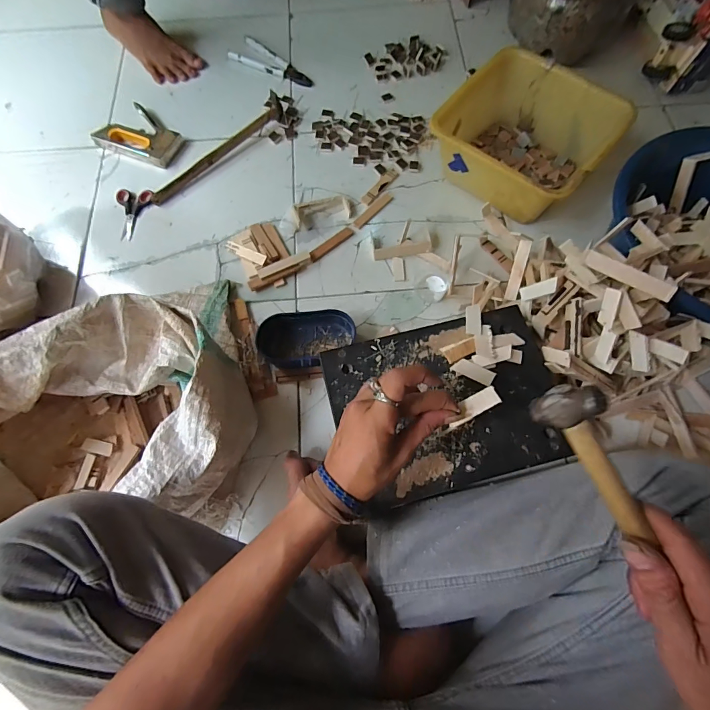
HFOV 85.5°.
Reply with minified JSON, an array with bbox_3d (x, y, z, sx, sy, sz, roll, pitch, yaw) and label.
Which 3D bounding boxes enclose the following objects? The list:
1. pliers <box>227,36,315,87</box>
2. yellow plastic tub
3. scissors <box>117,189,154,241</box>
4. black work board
[{"bbox_3d":[-0.190,-0.662,0.883,0.213,0.015,0.075,36,75,12],"label":"pliers"},{"bbox_3d":[0.299,-0.380,0.694,0.260,0.124,0.243,38,75,13],"label":"yellow plastic tub"},{"bbox_3d":[-0.447,-0.283,0.767,0.068,0.012,0.114,1,70,1],"label":"scissors"},{"bbox_3d":[0.120,0.056,0.483,0.287,0.023,0.202,-14,71,-4],"label":"black work board"}]

